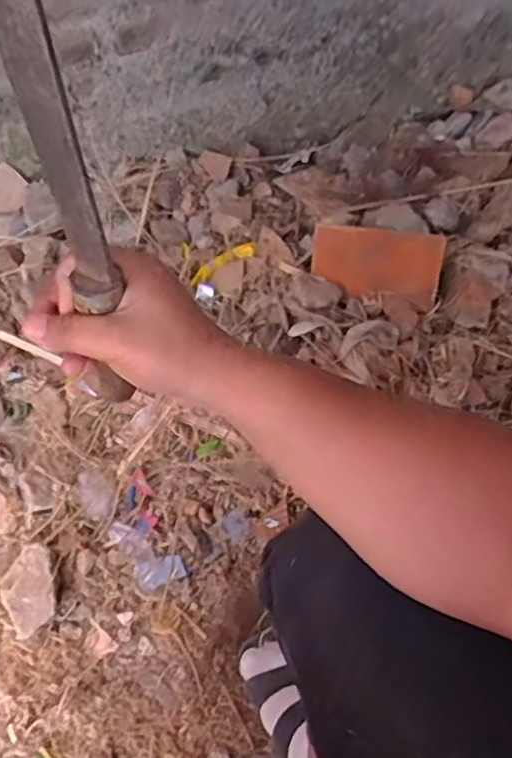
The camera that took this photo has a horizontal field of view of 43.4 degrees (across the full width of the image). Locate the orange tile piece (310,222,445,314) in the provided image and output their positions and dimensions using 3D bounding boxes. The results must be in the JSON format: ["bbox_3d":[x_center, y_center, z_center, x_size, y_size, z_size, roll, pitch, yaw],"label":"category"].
[{"bbox_3d":[0.186,-0.178,0.996,0.193,0.106,0.019,11,26,12],"label":"orange tile piece"}]

